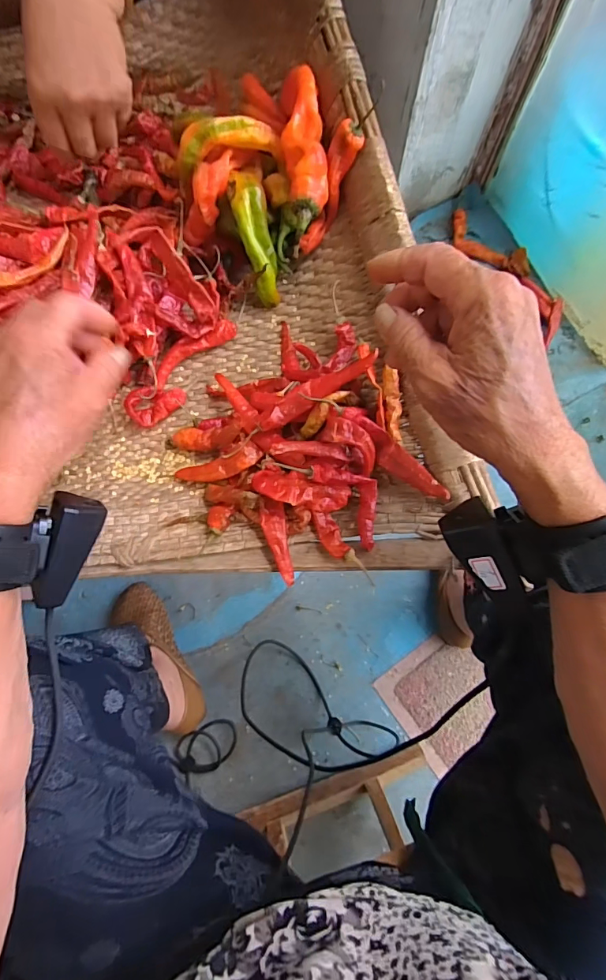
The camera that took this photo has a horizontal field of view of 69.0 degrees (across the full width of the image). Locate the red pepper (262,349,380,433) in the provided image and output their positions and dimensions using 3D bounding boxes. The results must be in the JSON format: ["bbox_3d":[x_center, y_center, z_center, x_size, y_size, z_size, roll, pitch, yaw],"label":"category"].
[{"bbox_3d":[0.010,-0.079,0.340,0.101,0.013,0.018,-32,78,-6],"label":"red pepper"}]

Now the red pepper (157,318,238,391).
[{"bbox_3d":[-0.099,-0.125,0.396,0.086,0.016,0.021,-41,79,-8],"label":"red pepper"}]

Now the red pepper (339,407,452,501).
[{"bbox_3d":[0.070,-0.027,0.339,0.100,0.017,0.019,44,81,11],"label":"red pepper"}]

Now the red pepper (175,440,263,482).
[{"bbox_3d":[-0.069,-0.018,0.357,0.073,0.010,0.021,-17,76,12],"label":"red pepper"}]

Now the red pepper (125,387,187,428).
[{"bbox_3d":[-0.127,-0.077,0.378,0.048,0.020,0.029,-35,78,-7],"label":"red pepper"}]

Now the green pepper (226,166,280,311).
[{"bbox_3d":[-0.039,-0.216,0.379,0.029,0.030,0.105,-13,108,-2],"label":"green pepper"}]

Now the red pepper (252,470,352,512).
[{"bbox_3d":[0.000,0.001,0.333,0.073,0.029,0.026,12,77,-11],"label":"red pepper"}]

